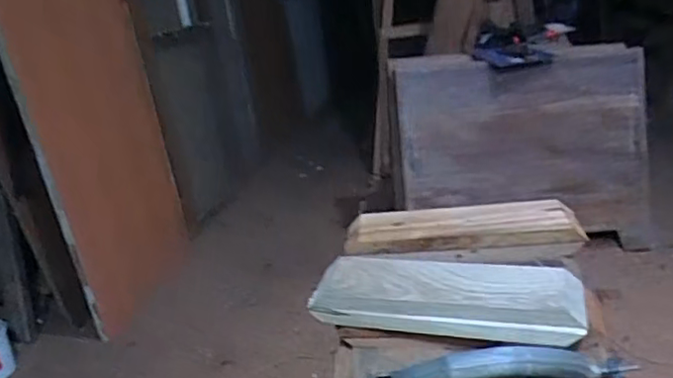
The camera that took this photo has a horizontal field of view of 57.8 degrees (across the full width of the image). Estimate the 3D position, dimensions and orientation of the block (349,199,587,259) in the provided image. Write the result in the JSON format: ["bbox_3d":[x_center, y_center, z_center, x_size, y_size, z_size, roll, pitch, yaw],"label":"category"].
[{"bbox_3d":[0.213,0.069,1.046,0.384,0.048,0.109,-3,20,7],"label":"block"}]

